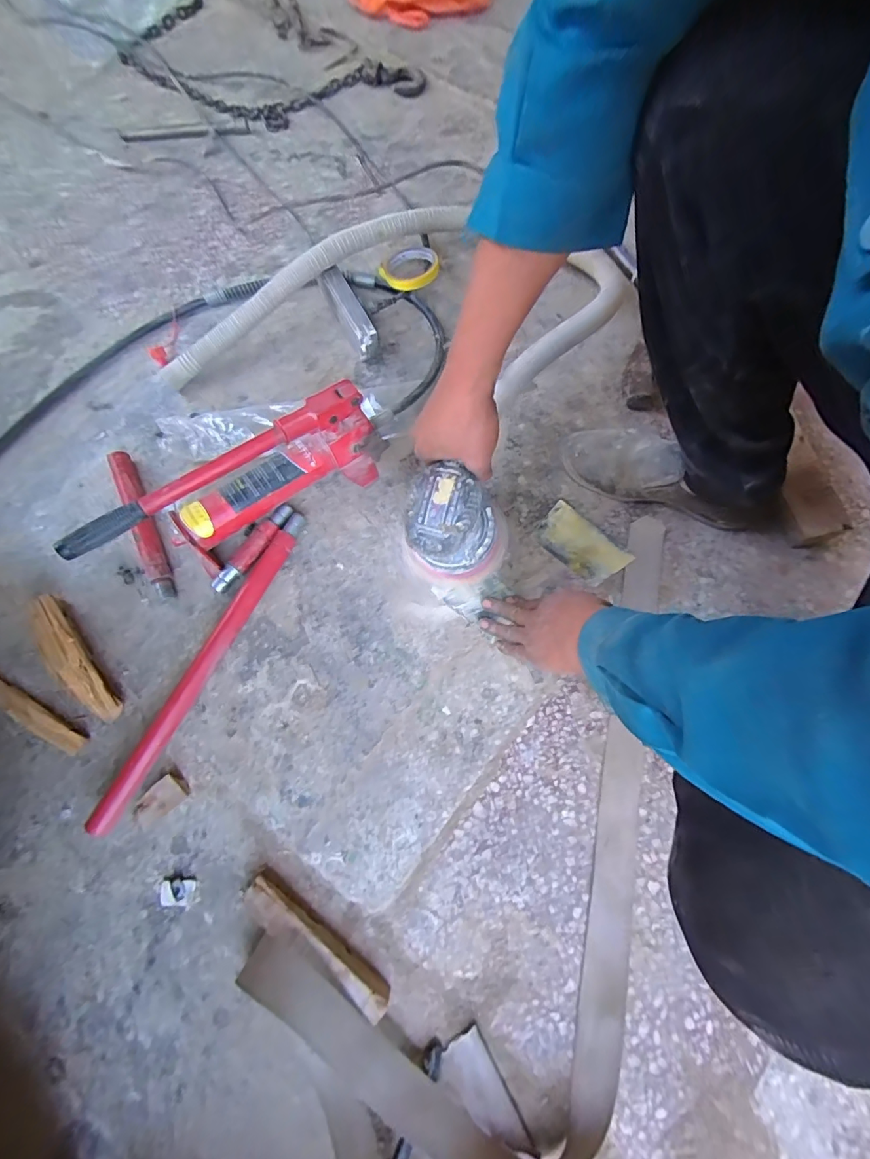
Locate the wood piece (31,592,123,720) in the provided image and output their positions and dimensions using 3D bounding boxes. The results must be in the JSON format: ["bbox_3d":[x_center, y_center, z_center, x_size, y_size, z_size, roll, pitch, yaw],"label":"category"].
[{"bbox_3d":[-0.464,0.100,0.575,0.039,0.045,0.189,-35,77,-8],"label":"wood piece"}]

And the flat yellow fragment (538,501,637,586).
[{"bbox_3d":[0.206,-0.048,0.633,0.126,0.005,0.071,41,79,11],"label":"flat yellow fragment"}]

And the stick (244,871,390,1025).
[{"bbox_3d":[-0.133,0.405,0.499,0.191,0.032,0.028,35,78,10],"label":"stick"}]

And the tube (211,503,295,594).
[{"bbox_3d":[-0.250,-0.043,0.624,0.028,0.024,0.148,38,79,11],"label":"tube"}]

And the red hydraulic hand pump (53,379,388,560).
[{"bbox_3d":[-0.247,-0.120,0.583,0.380,0.139,0.089,-33,76,-7],"label":"red hydraulic hand pump"}]

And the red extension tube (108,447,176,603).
[{"bbox_3d":[-0.414,-0.080,0.631,0.038,0.032,0.237,-27,76,-6],"label":"red extension tube"}]

